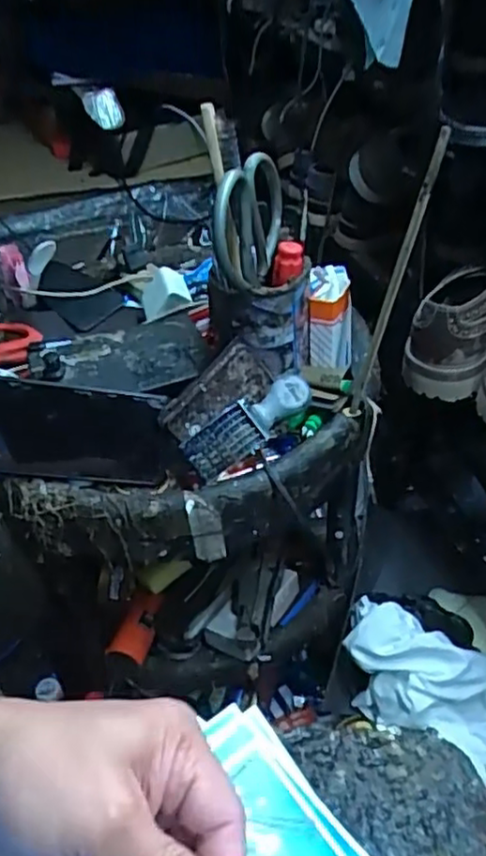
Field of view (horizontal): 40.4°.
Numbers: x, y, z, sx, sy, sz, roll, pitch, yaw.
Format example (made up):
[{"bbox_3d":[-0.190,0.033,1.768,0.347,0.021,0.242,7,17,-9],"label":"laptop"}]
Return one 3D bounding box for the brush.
[{"bbox_3d":[0.004,-0.001,0.538,0.114,0.030,0.034,-36,47,-2],"label":"brush"}]

